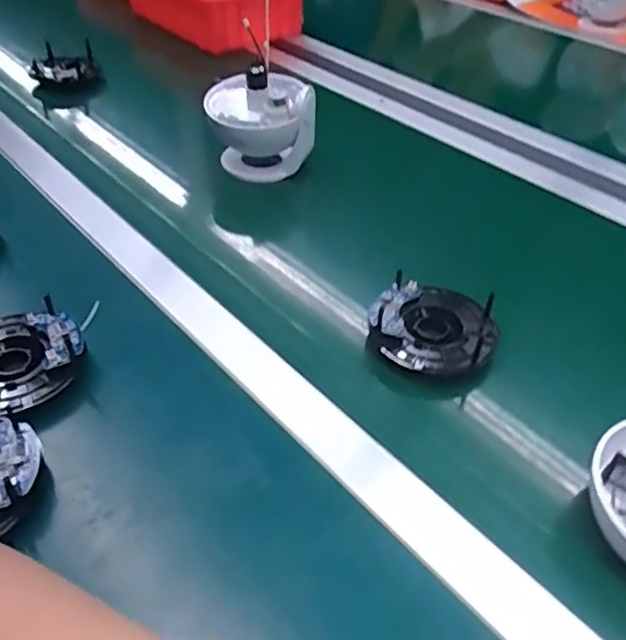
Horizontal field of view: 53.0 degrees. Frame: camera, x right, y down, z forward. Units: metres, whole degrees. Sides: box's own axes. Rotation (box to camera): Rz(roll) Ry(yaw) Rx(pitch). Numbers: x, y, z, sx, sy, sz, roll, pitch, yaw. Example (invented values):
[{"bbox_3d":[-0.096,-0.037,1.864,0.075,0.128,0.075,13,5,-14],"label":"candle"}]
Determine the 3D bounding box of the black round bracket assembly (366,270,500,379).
[{"bbox_3d":[0.099,0.005,0.511,0.097,0.031,0.102,1,42,-1],"label":"black round bracket assembly"}]

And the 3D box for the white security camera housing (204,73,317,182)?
[{"bbox_3d":[-0.059,-0.225,0.721,0.117,0.103,0.097,-4,42,-6],"label":"white security camera housing"}]

